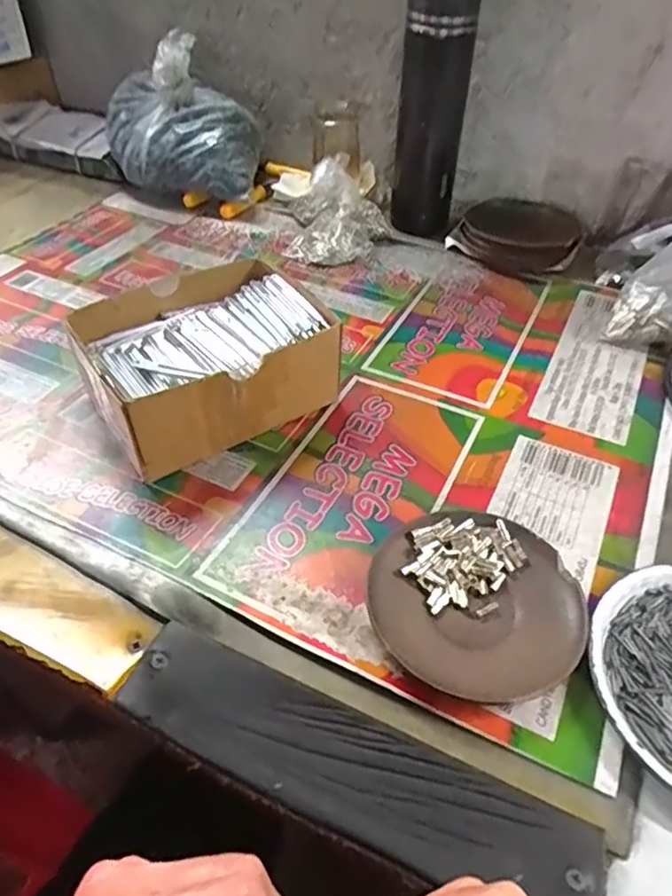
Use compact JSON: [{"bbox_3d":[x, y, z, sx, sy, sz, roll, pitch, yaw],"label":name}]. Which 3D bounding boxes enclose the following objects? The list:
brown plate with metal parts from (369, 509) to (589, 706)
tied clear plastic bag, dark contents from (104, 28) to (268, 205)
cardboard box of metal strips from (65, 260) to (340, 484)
[{"bbox_3d":[0.077,0.085,0.340,0.110,0.016,0.111,1,46,-1],"label":"brown plate with metal parts"},{"bbox_3d":[-0.174,-0.360,0.687,0.168,0.141,0.156,-3,46,-5],"label":"tied clear plastic bag, dark contents"},{"bbox_3d":[-0.094,-0.062,0.441,0.159,0.070,0.124,-29,54,-27],"label":"cardboard box of metal strips"}]

